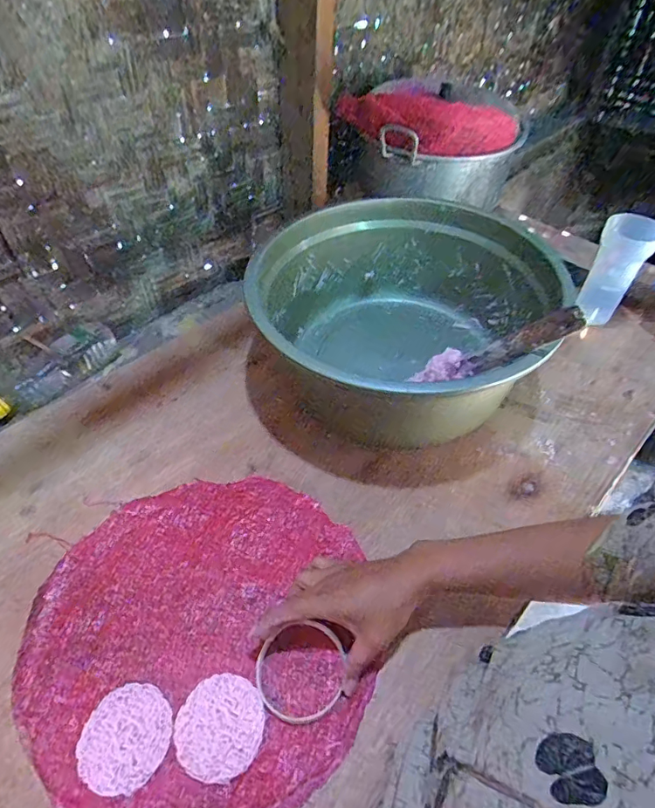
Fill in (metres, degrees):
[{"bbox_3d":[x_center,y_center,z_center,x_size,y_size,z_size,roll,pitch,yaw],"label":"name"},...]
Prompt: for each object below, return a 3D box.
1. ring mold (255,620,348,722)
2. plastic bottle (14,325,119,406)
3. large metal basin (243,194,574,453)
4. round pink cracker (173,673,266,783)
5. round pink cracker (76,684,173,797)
[{"bbox_3d":[-0.027,0.260,0.484,0.087,0.007,0.090,0,46,0],"label":"ring mold"},{"bbox_3d":[-0.448,-0.071,0.844,0.050,0.061,0.183,33,56,27],"label":"plastic bottle"},{"bbox_3d":[0.102,-0.111,0.709,0.387,0.185,0.402,34,55,28],"label":"large metal basin"},{"bbox_3d":[-0.097,0.291,0.447,0.076,0.013,0.080,0,46,0],"label":"round pink cracker"},{"bbox_3d":[-0.180,0.297,0.441,0.075,0.013,0.080,0,46,0],"label":"round pink cracker"}]

